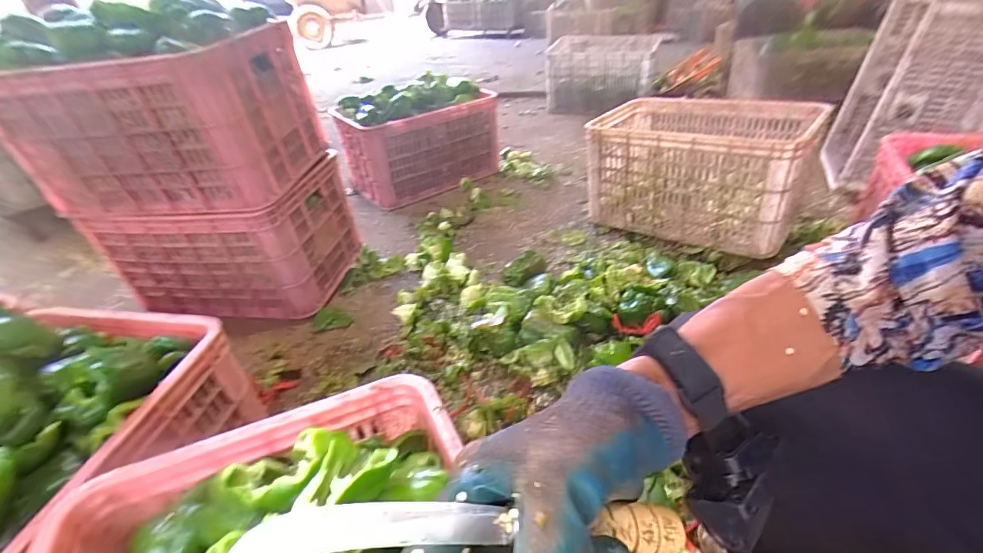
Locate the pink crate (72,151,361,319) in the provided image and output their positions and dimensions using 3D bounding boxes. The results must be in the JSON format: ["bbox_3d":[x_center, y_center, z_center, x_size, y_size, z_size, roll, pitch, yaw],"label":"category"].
[{"bbox_3d":[-0.642,-0.098,1.099,0.484,0.286,0.312,0,36,5],"label":"pink crate"}]

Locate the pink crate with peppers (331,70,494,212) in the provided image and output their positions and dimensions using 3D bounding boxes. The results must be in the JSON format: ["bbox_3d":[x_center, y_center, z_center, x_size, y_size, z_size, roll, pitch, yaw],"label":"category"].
[{"bbox_3d":[-0.246,-0.523,1.584,0.517,0.352,0.296,-28,43,-30],"label":"pink crate with peppers"}]

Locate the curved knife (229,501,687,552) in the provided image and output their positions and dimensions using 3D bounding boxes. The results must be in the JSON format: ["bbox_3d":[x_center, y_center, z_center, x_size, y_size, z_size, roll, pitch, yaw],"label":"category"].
[{"bbox_3d":[-0.001,0.113,0.189,0.201,0.017,0.023,9,33,-17],"label":"curved knife"}]

